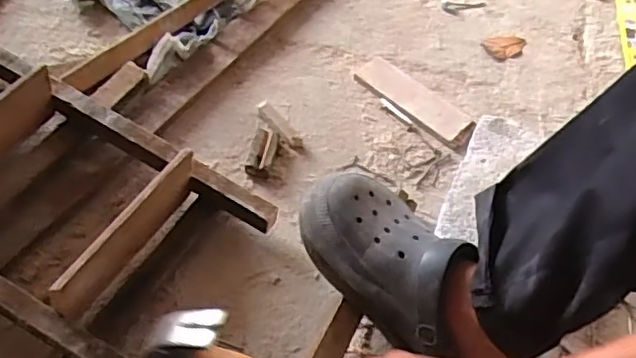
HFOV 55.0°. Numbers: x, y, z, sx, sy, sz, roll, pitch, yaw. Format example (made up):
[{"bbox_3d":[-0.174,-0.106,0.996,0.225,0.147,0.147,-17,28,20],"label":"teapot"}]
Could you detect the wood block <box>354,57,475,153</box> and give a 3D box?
[{"bbox_3d":[0.135,-0.108,0.851,0.057,0.012,0.188,-38,66,-27],"label":"wood block"}]

